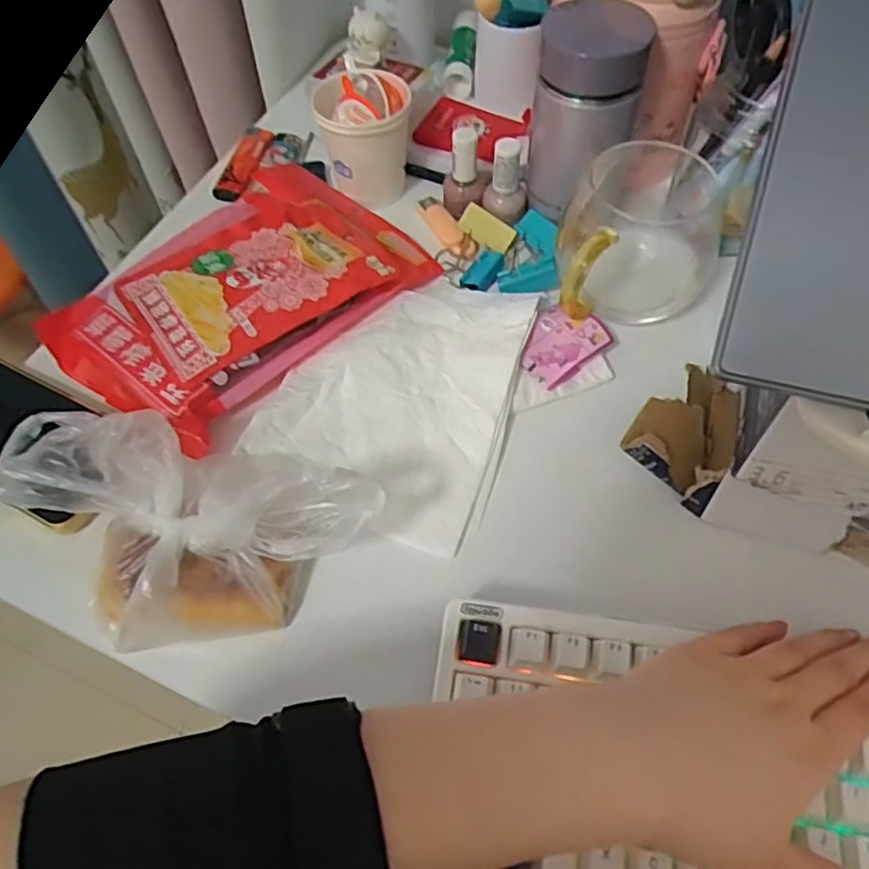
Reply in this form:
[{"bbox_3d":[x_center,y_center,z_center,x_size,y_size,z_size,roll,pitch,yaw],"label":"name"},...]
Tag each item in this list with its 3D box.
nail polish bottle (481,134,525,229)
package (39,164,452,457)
[{"bbox_3d":[0.050,-0.183,0.487,0.030,0.056,0.026,18,60,13],"label":"nail polish bottle"},{"bbox_3d":[-0.130,-0.105,0.466,0.165,0.033,0.231,34,65,21],"label":"package"}]

